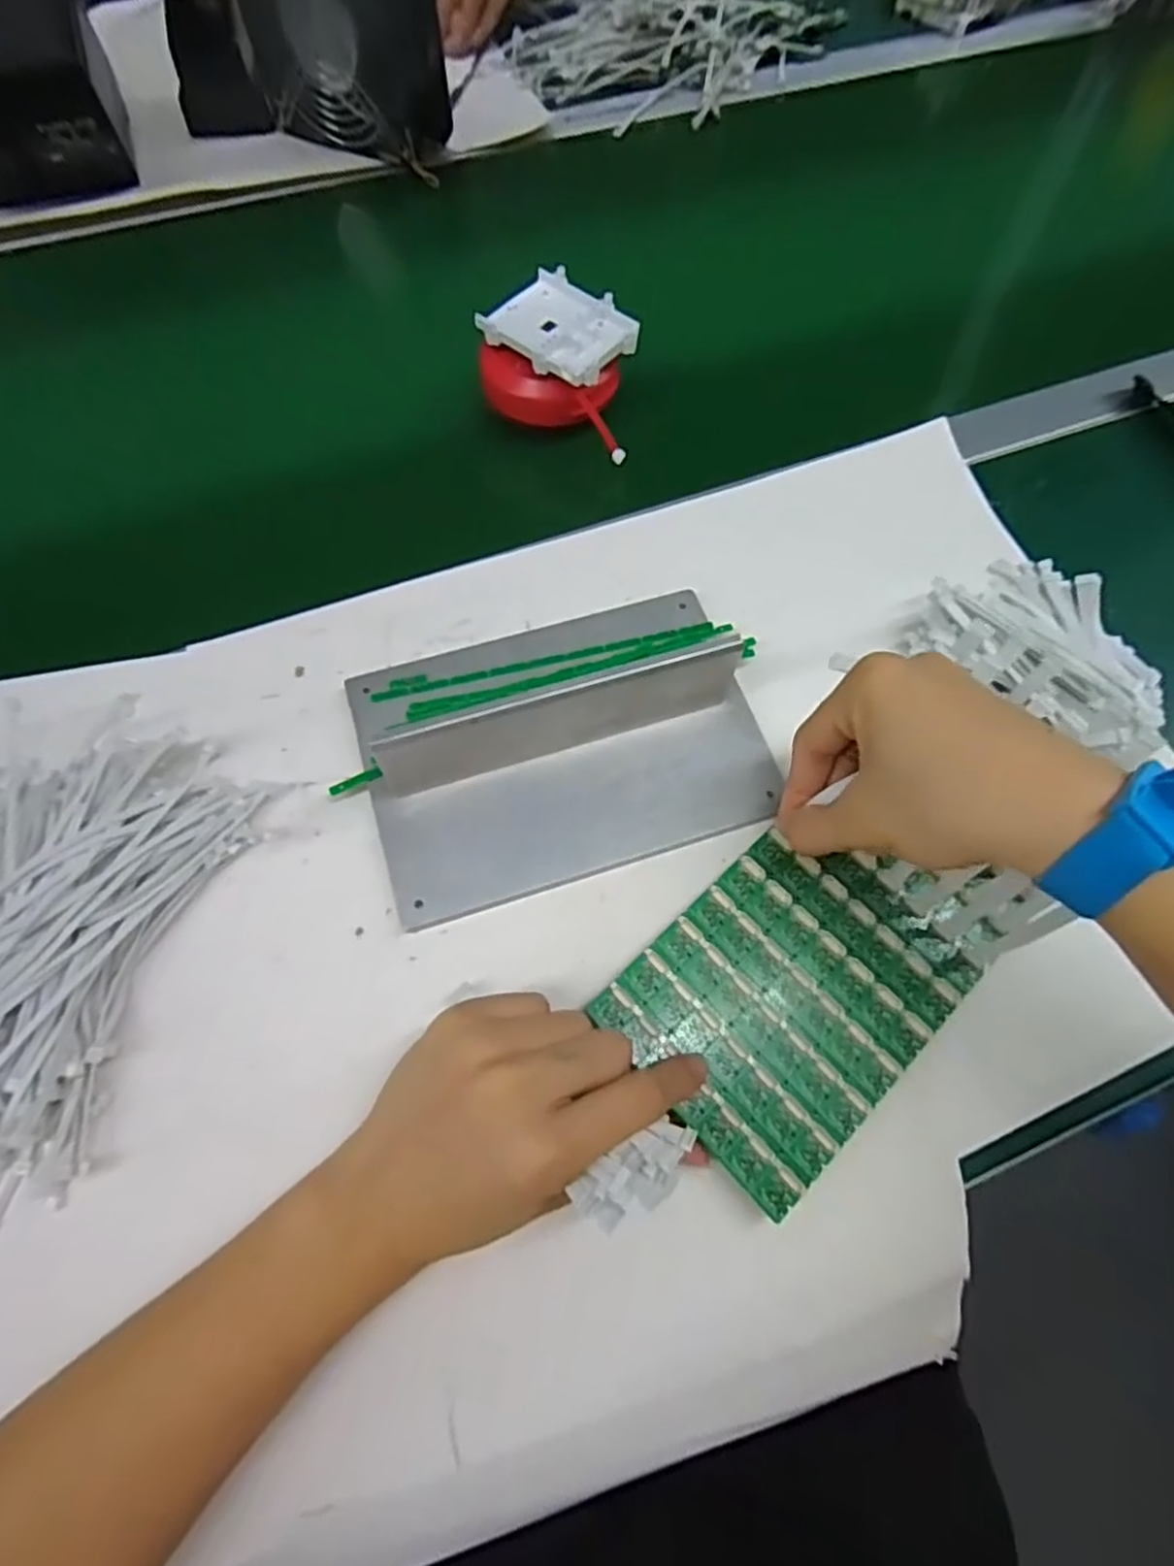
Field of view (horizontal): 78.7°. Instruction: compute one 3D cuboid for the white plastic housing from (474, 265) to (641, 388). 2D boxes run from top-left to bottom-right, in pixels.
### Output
[{"bbox_3d":[-0.016,-0.278,0.436,0.083,0.011,0.072,37,70,14],"label":"white plastic housing"}]

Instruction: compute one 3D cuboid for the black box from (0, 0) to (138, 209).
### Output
[{"bbox_3d":[-0.427,-0.529,0.553,0.114,0.073,0.137,-19,68,-10],"label":"black box"}]

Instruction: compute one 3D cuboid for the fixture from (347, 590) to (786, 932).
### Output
[{"bbox_3d":[-0.012,-0.033,0.348,0.207,0.052,0.141,-16,68,-9],"label":"fixture"}]

